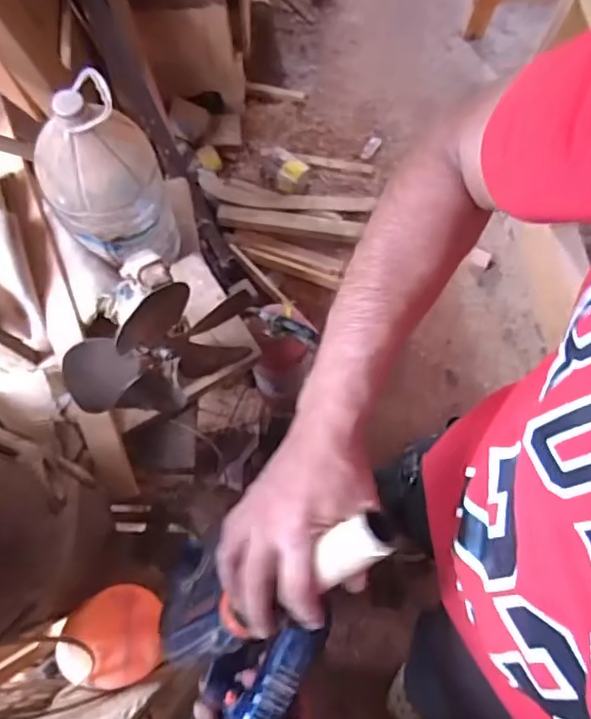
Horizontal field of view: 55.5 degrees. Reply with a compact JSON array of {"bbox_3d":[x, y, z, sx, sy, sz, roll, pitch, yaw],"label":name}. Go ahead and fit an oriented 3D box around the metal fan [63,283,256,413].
[{"bbox_3d":[-0.209,-0.022,0.881,0.294,0.242,0.113,-30,74,-11],"label":"metal fan"}]

